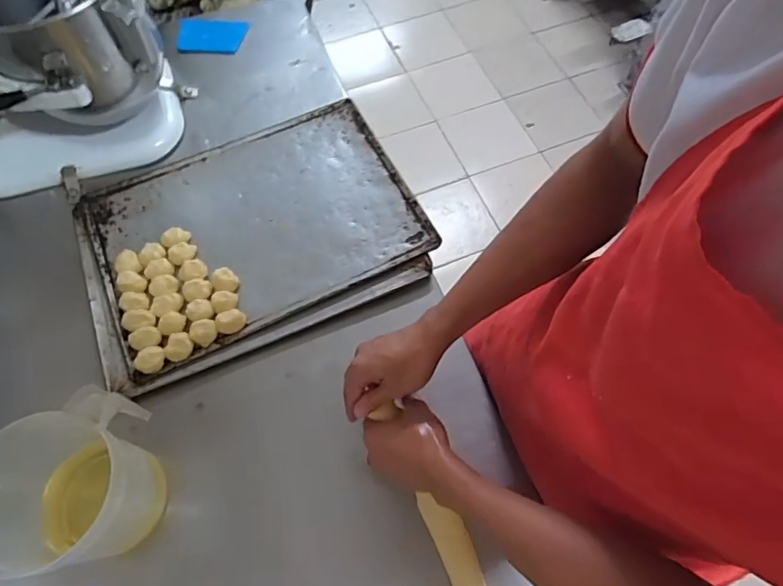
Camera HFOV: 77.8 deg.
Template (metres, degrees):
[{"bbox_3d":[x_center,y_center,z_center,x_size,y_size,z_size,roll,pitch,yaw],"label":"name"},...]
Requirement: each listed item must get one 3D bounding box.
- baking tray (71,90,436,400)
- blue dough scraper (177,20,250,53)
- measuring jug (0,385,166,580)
[{"bbox_3d":[-0.207,-0.097,0.719,0.473,0.028,0.358,-23,67,-9],"label":"baking tray"},{"bbox_3d":[-0.345,-0.492,0.926,0.133,0.005,0.099,0,65,2],"label":"blue dough scraper"},{"bbox_3d":[-0.320,0.196,0.504,0.121,0.175,0.141,-17,66,-6],"label":"measuring jug"}]

